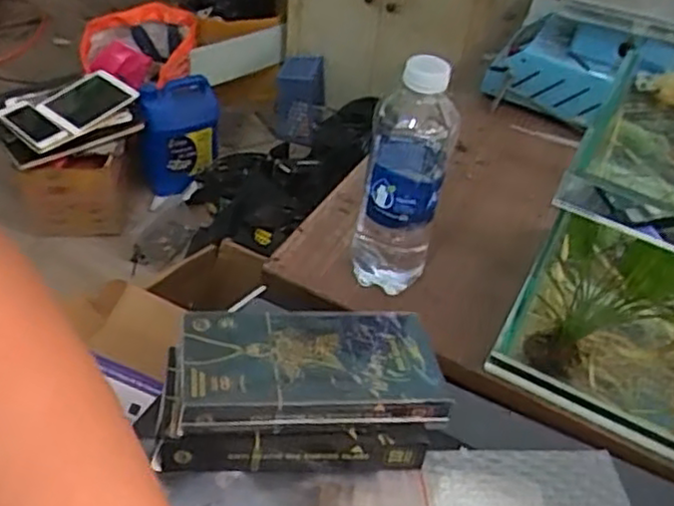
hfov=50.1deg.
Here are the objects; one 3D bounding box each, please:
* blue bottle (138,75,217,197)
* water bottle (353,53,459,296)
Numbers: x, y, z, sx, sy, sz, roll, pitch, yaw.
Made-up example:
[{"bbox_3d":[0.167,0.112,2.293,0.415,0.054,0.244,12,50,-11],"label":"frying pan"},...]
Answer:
[{"bbox_3d":[-0.393,-0.282,1.795,0.192,0.252,0.110,-7,44,-15],"label":"blue bottle"},{"bbox_3d":[0.054,-0.058,0.578,0.065,0.210,0.069,11,43,4],"label":"water bottle"}]

